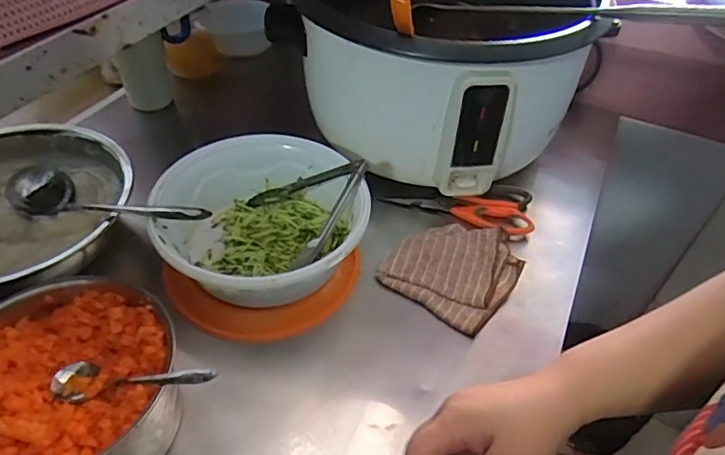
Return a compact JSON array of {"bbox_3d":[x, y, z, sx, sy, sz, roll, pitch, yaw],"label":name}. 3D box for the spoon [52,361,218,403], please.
[{"bbox_3d":[-0.191,0.128,0.442,0.143,0.023,0.031,-6,42,18],"label":"spoon"}]

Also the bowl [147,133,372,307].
[{"bbox_3d":[-0.115,-0.001,0.633,0.232,0.107,0.242,1,45,-1],"label":"bowl"}]

